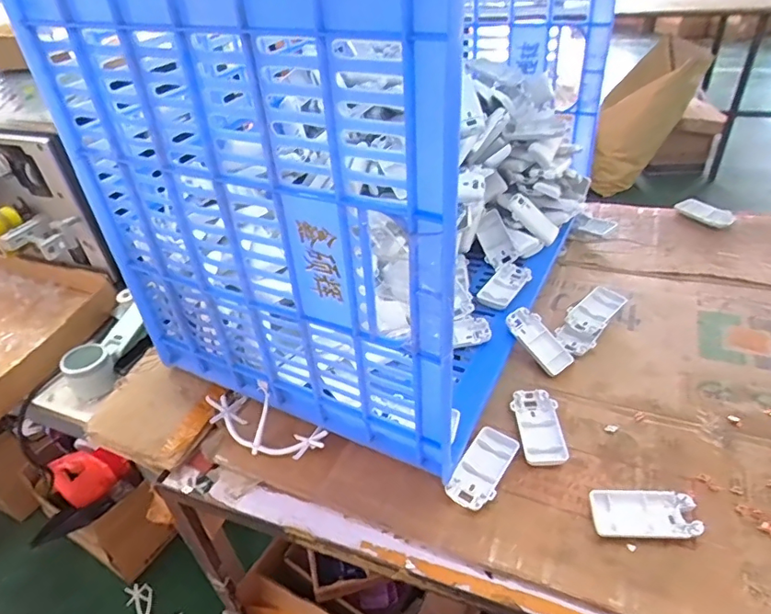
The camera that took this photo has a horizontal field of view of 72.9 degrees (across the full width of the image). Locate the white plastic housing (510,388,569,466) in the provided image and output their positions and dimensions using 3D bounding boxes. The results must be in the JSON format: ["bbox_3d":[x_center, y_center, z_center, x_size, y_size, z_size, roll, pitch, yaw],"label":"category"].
[{"bbox_3d":[0.176,0.135,0.599,0.048,0.018,0.096,-3,38,3],"label":"white plastic housing"}]

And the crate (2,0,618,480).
[{"bbox_3d":[0.030,-0.221,0.706,0.410,0.470,0.662,16,43,26],"label":"crate"}]

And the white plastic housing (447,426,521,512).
[{"bbox_3d":[0.105,0.175,0.566,0.049,0.019,0.093,19,44,28],"label":"white plastic housing"}]

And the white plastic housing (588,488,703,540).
[{"bbox_3d":[0.253,0.203,0.510,0.094,0.014,0.045,2,39,10],"label":"white plastic housing"}]

